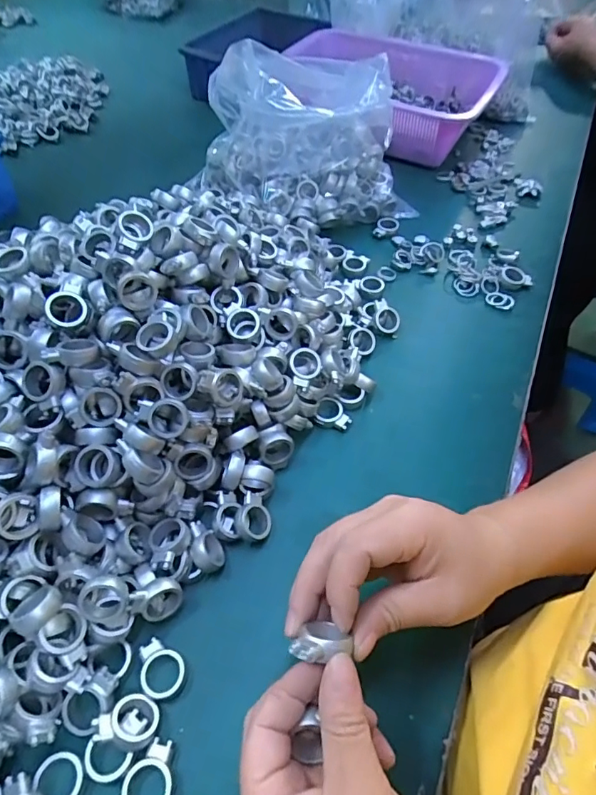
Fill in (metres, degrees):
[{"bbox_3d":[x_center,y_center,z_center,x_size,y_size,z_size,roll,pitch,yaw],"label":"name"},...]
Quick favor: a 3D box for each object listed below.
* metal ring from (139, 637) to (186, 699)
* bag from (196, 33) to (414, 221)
[{"bbox_3d":[-0.082,0.160,0.283,0.025,0.007,0.033,-37,63,-26],"label":"metal ring"},{"bbox_3d":[0.010,-0.286,0.526,0.199,0.149,0.159,-24,58,-18],"label":"bag"}]

